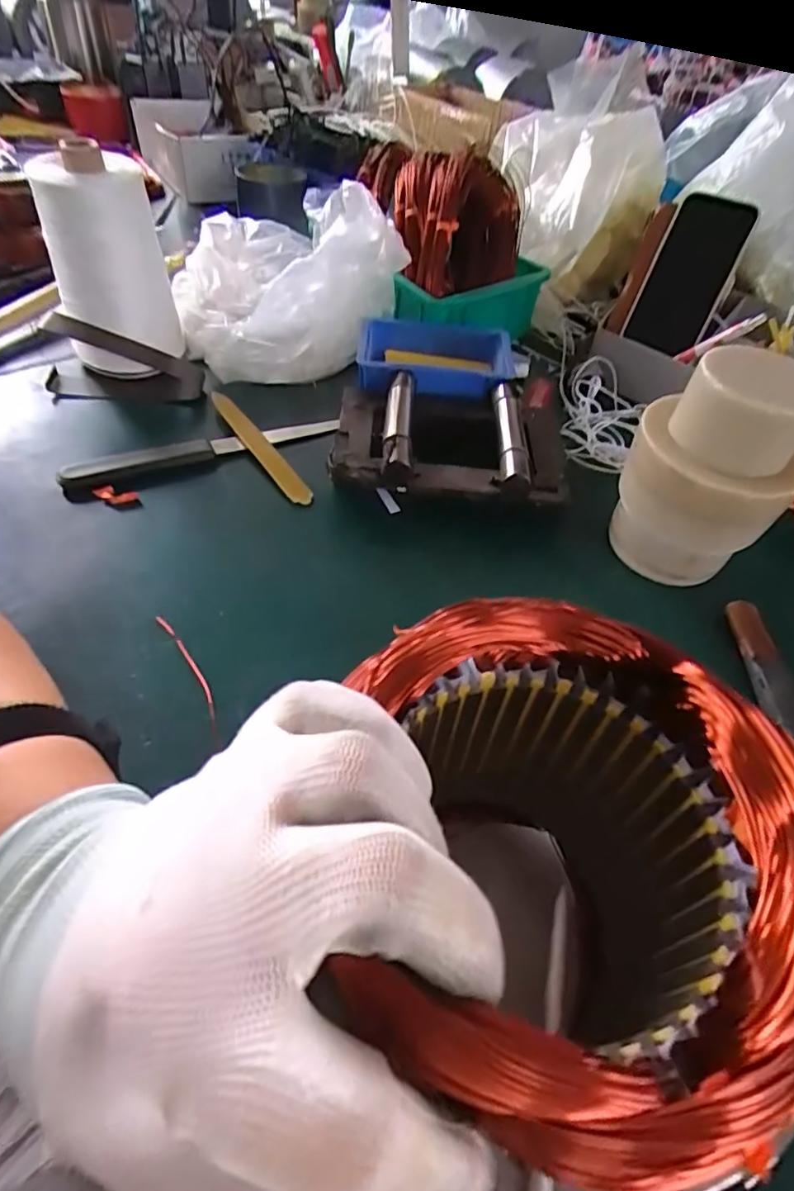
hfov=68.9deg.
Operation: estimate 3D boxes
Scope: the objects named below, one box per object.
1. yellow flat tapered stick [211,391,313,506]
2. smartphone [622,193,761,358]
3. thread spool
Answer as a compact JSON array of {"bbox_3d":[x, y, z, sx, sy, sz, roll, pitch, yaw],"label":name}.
[{"bbox_3d":[-0.123,-0.134,0.515,0.023,0.011,0.167,-27,58,-26],"label":"yellow flat tapered stick"},{"bbox_3d":[0.283,-0.309,0.563,0.070,0.134,0.015,27,25,18],"label":"smartphone"},{"bbox_3d":[-0.259,-0.289,0.525,0.099,0.168,0.084,-17,54,-19],"label":"thread spool"}]

